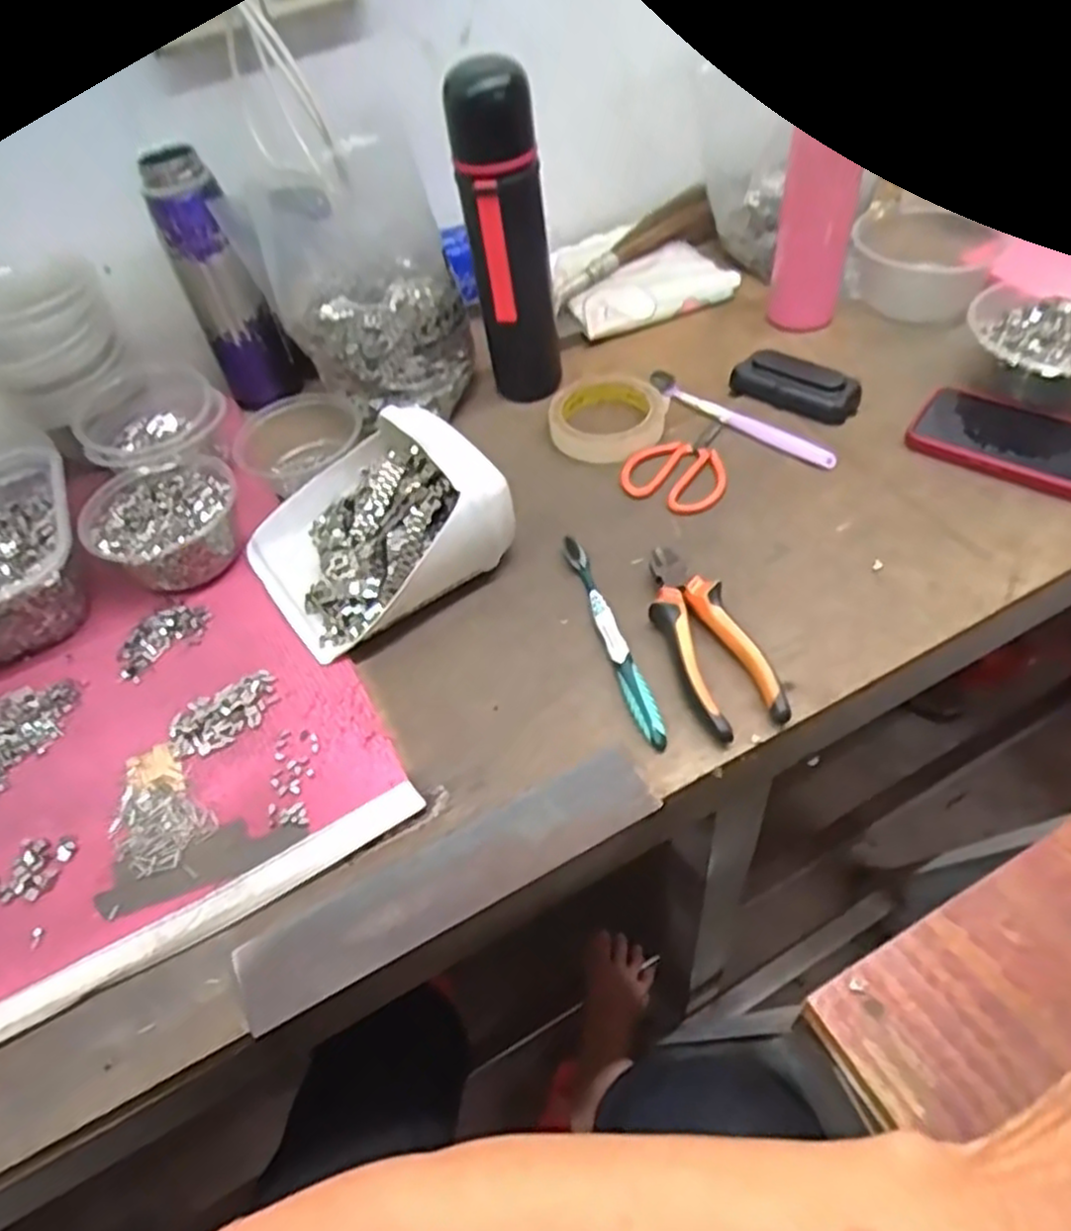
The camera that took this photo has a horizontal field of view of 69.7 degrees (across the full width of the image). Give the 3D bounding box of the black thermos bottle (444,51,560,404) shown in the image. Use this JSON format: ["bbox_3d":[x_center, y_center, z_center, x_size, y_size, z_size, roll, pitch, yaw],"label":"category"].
[{"bbox_3d":[-0.021,-0.296,0.622,0.066,0.236,0.055,-7,51,1],"label":"black thermos bottle"}]

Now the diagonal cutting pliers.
[{"bbox_3d":[0.111,0.013,0.512,0.051,0.027,0.149,-18,50,-6],"label":"diagonal cutting pliers"}]

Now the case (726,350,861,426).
[{"bbox_3d":[0.225,-0.200,0.664,0.107,0.020,0.051,28,60,28],"label":"case"}]

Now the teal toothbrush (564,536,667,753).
[{"bbox_3d":[0.051,0.013,0.525,0.016,0.012,0.178,-17,50,-5],"label":"teal toothbrush"}]

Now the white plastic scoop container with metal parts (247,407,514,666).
[{"bbox_3d":[-0.121,-0.072,0.565,0.173,0.076,0.160,-31,55,-17],"label":"white plastic scoop container with metal parts"}]

